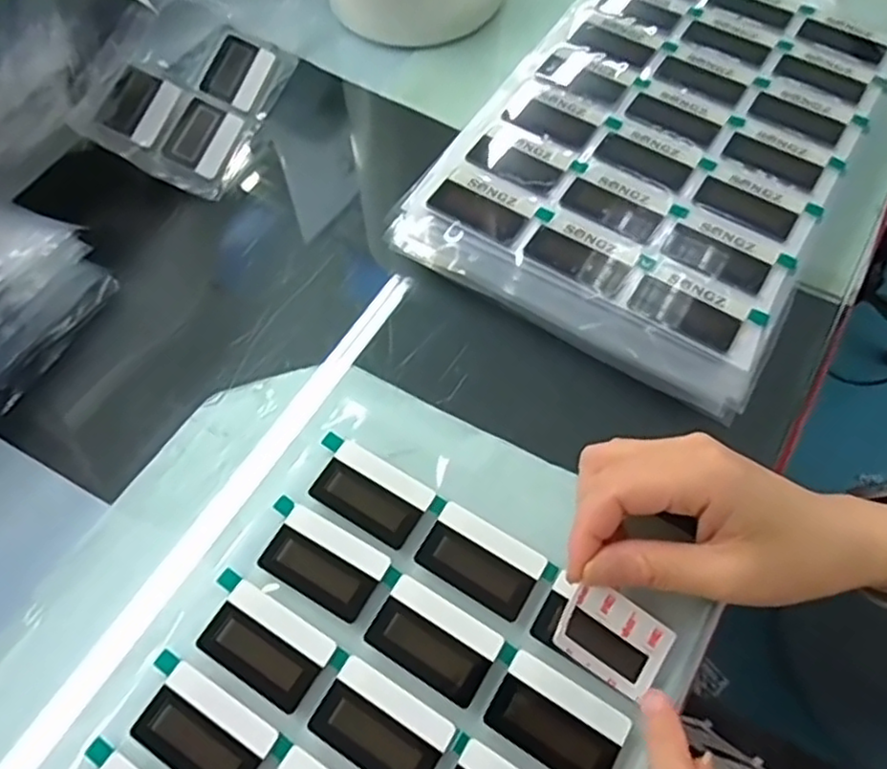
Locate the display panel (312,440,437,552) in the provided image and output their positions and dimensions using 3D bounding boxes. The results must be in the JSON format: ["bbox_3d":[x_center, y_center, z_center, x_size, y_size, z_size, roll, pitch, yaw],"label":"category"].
[{"bbox_3d":[-0.035,0.053,0.330,0.054,0.004,0.033,29,66,14],"label":"display panel"}]

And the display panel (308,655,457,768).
[{"bbox_3d":[-0.026,0.143,0.282,0.054,0.004,0.034,29,67,14],"label":"display panel"}]

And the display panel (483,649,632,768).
[{"bbox_3d":[0.048,0.141,0.285,0.054,0.004,0.033,29,67,14],"label":"display panel"}]

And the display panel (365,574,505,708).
[{"bbox_3d":[-0.004,0.112,0.299,0.054,0.004,0.034,30,67,14],"label":"display panel"}]

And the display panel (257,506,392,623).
[{"bbox_3d":[-0.056,0.082,0.314,0.054,0.004,0.033,28,66,13],"label":"display panel"}]

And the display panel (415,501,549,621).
[{"bbox_3d":[0.018,0.081,0.316,0.054,0.004,0.033,29,66,14],"label":"display panel"}]

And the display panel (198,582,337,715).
[{"bbox_3d":[-0.079,0.115,0.300,0.054,0.004,0.033,30,67,14],"label":"display panel"}]

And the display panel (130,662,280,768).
[{"bbox_3d":[-0.100,0.145,0.282,0.054,0.004,0.033,30,67,14],"label":"display panel"}]

